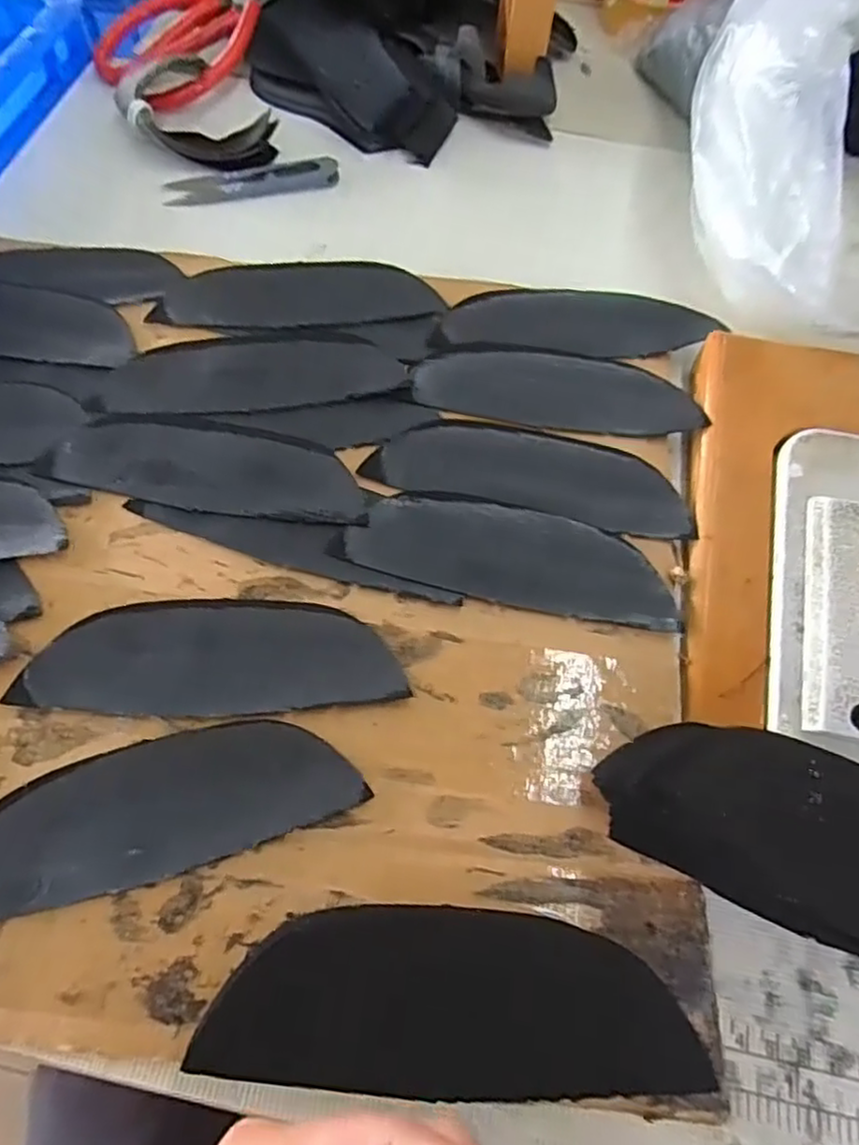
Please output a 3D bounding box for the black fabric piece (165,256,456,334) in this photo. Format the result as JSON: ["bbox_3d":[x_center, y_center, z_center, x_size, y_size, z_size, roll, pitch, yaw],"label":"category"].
[{"bbox_3d":[-0.067,-0.148,0.359,0.139,0.008,0.056,-5,65,-4],"label":"black fabric piece"}]

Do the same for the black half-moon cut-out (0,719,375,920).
[{"bbox_3d":[-0.098,0.083,0.241,0.139,0.008,0.048,-14,66,-8],"label":"black half-moon cut-out"}]

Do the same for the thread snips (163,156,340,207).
[{"bbox_3d":[-0.105,-0.233,0.404,0.100,0.008,0.025,-8,65,-5],"label":"thread snips"}]

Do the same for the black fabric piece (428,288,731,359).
[{"bbox_3d":[0.074,-0.134,0.354,0.140,0.010,0.053,1,58,-2],"label":"black fabric piece"}]

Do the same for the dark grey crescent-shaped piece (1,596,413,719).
[{"bbox_3d":[-0.084,0.032,0.269,0.141,0.004,0.048,-1,64,-4],"label":"dark grey crescent-shaped piece"}]

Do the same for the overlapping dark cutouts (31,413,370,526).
[{"bbox_3d":[-0.098,-0.050,0.307,0.140,0.004,0.049,7,64,2],"label":"overlapping dark cutouts"}]

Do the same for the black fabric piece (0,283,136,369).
[{"bbox_3d":[-0.212,-0.128,0.331,0.131,0.015,0.044,8,67,-2],"label":"black fabric piece"}]

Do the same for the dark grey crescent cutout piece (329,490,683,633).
[{"bbox_3d":[0.033,-0.009,0.291,0.141,0.006,0.048,11,65,3],"label":"dark grey crescent cutout piece"}]

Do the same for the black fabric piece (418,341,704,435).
[{"bbox_3d":[0.061,-0.092,0.332,0.134,0.007,0.046,8,64,2],"label":"black fabric piece"}]

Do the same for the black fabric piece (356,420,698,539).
[{"bbox_3d":[0.046,-0.047,0.313,0.143,0.004,0.046,11,65,4],"label":"black fabric piece"}]

